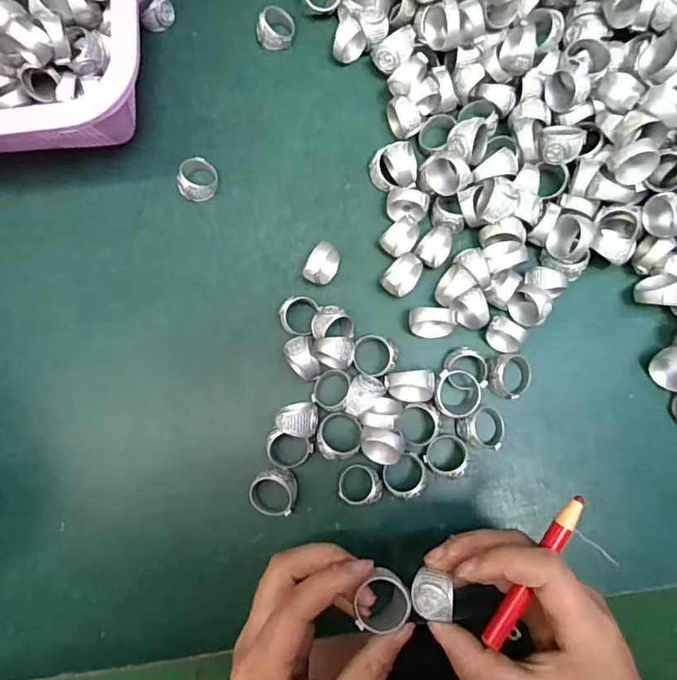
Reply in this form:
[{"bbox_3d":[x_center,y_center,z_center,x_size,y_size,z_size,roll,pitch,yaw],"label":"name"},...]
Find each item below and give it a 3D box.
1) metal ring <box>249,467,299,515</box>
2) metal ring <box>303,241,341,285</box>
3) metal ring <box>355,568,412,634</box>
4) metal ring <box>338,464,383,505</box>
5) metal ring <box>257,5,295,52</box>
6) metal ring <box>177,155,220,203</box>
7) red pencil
[{"bbox_3d":[-0.037,0.087,0.294,0.026,0.016,0.026,0,82,0],"label":"metal ring"},{"bbox_3d":[-0.010,-0.046,0.312,0.015,0.022,0.027,31,83,4],"label":"metal ring"},{"bbox_3d":[0.021,0.121,0.239,0.026,0.010,0.025,0,83,1],"label":"metal ring"},{"bbox_3d":[0.012,0.083,0.294,0.025,0.016,0.021,-5,82,-1],"label":"metal ring"},{"bbox_3d":[-0.042,-0.208,0.344,0.022,0.019,0.021,0,82,0],"label":"metal ring"},{"bbox_3d":[-0.089,-0.101,0.327,0.027,0.018,0.024,-42,84,-5],"label":"metal ring"},{"bbox_3d":[0.087,0.100,0.224,0.008,0.006,0.073,34,86,4],"label":"red pencil"}]

